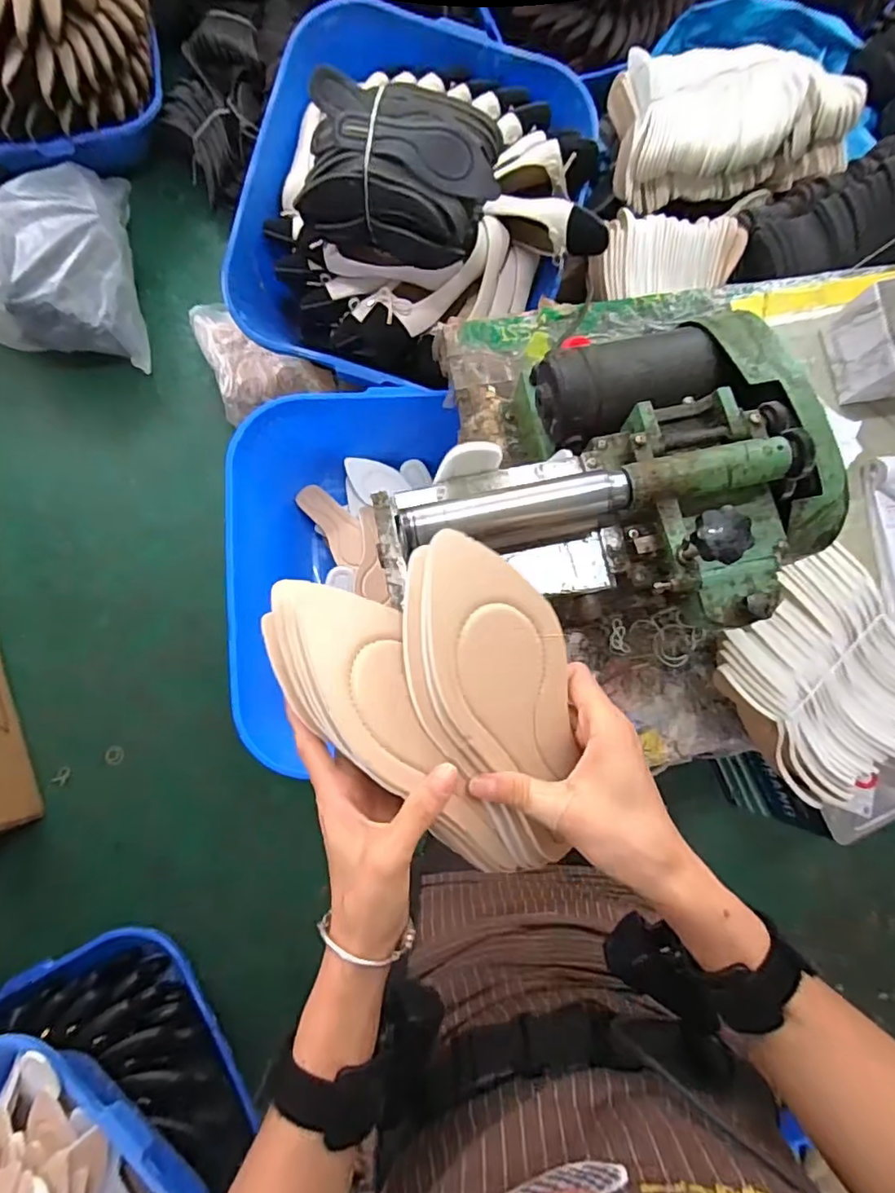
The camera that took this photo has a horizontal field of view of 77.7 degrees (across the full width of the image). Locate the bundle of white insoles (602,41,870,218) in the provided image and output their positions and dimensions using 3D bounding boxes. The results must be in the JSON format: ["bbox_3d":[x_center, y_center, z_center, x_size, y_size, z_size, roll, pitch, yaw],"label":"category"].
[{"bbox_3d":[0.500,-0.862,0.993,0.391,0.132,0.257,-6,82,-5],"label":"bundle of white insoles"}]

